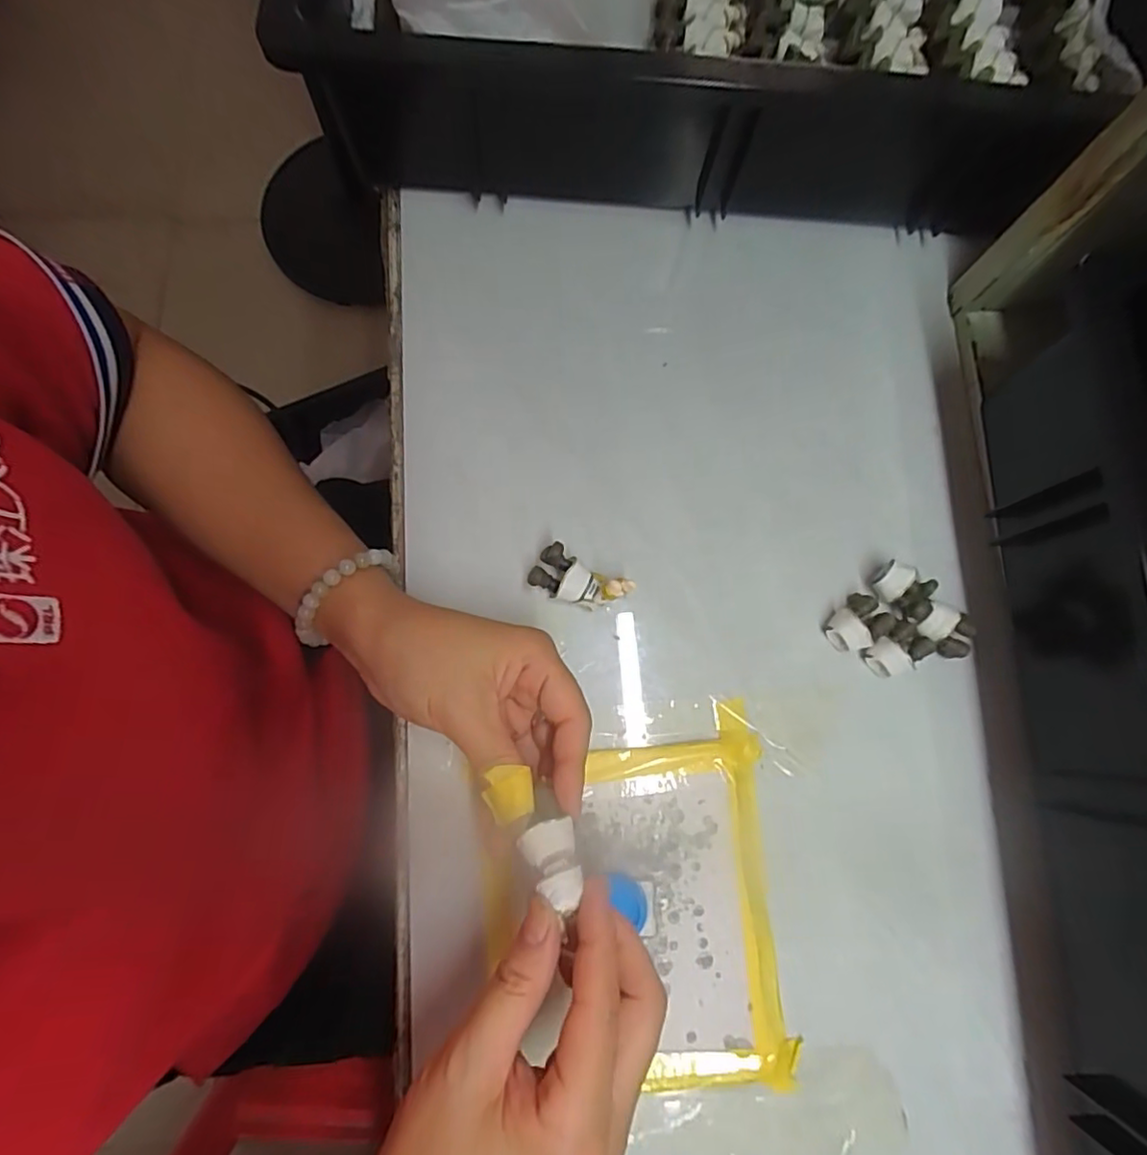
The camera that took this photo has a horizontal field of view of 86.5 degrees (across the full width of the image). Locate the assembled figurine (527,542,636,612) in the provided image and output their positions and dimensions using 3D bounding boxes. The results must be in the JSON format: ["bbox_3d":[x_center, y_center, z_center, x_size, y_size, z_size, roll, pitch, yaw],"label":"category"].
[{"bbox_3d":[0.003,0.003,0.310,0.049,0.022,0.023,27,79,4],"label":"assembled figurine"}]

